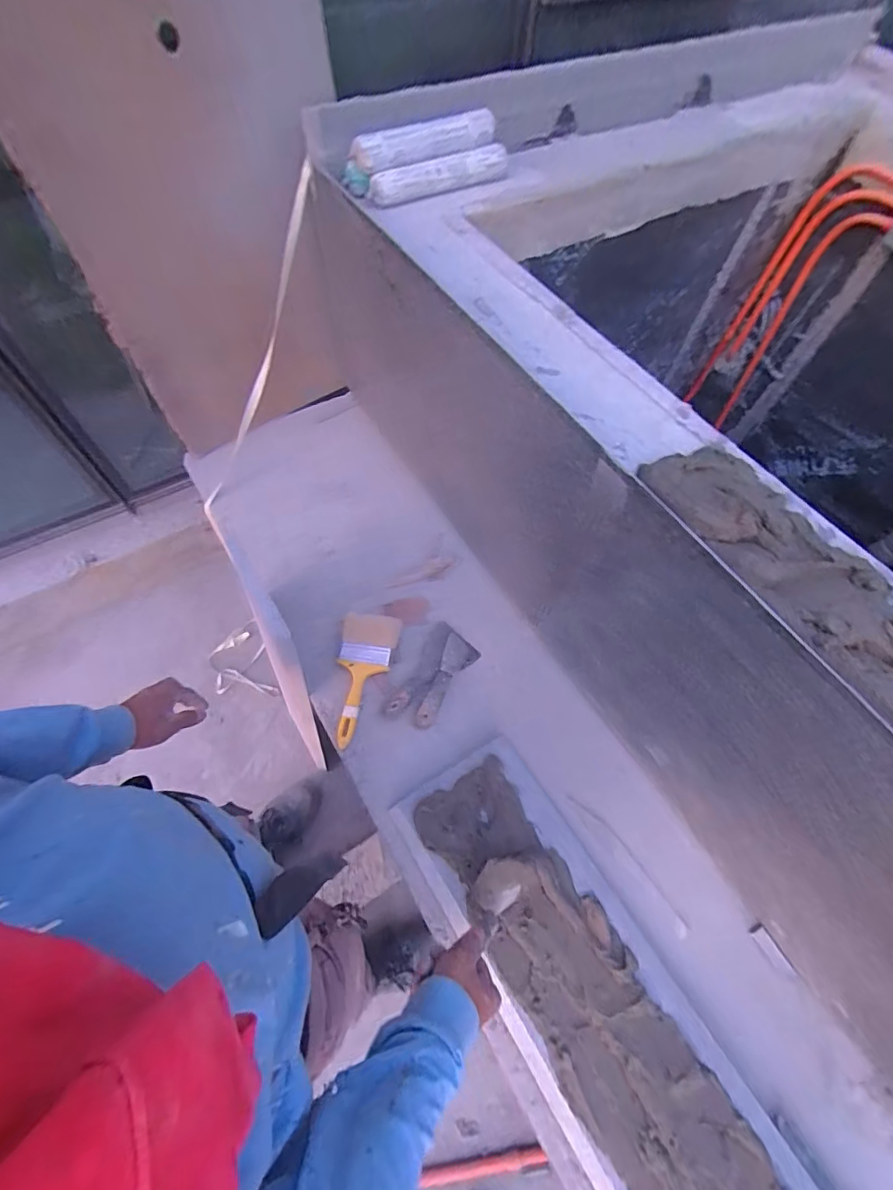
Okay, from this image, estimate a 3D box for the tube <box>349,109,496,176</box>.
[{"bbox_3d":[-0.032,-0.769,0.818,0.274,0.053,0.046,-23,66,-15],"label":"tube"}]

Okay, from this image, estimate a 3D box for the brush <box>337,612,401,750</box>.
[{"bbox_3d":[-0.151,0.139,0.825,0.097,0.026,0.223,10,69,5],"label":"brush"}]

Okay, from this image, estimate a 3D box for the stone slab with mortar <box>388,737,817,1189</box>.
[{"bbox_3d":[0.204,0.556,0.628,0.224,0.063,0.740,-29,67,-17],"label":"stone slab with mortar"}]

